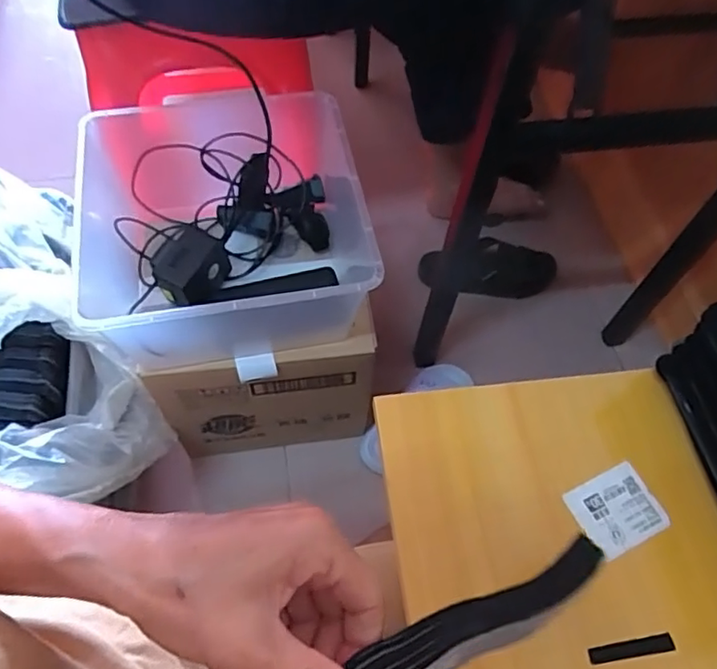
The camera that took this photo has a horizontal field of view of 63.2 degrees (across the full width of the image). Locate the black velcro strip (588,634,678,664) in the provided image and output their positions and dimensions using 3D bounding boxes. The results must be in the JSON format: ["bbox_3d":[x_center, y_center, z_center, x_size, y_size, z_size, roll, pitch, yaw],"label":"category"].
[{"bbox_3d":[0.166,0.191,0.353,0.053,0.004,0.010,-7,60,-6],"label":"black velcro strip"}]

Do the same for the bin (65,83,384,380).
[{"bbox_3d":[-0.152,-0.121,0.690,0.319,0.149,0.314,-10,61,-7],"label":"bin"}]

